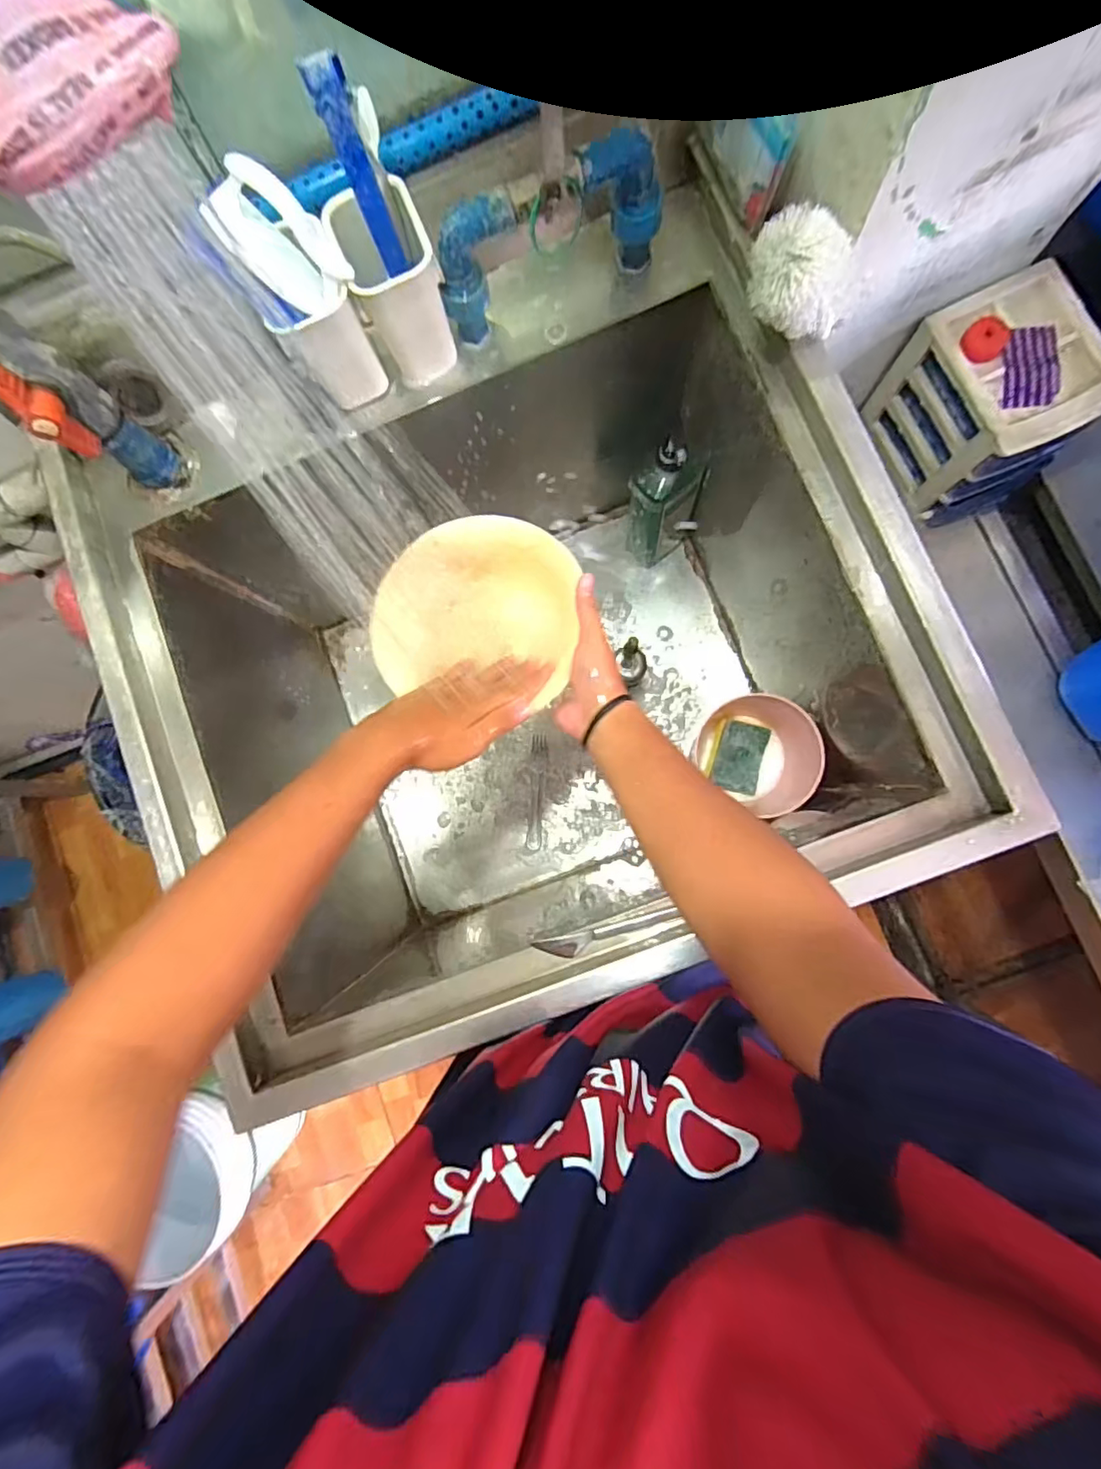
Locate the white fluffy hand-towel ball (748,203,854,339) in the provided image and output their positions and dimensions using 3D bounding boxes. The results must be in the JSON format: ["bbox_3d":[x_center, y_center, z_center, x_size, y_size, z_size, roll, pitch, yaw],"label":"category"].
[{"bbox_3d":[0.198,-0.362,0.450,0.077,0.064,0.065,-5,85,5],"label":"white fluffy hand-towel ball"}]

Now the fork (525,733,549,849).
[{"bbox_3d":[-0.022,0.090,0.885,0.026,0.009,0.175,5,86,5],"label":"fork"}]

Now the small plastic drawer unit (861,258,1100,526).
[{"bbox_3d":[0.477,-0.360,0.626,0.142,0.145,0.176,-25,84,3],"label":"small plastic drawer unit"}]

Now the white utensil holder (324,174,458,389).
[{"bbox_3d":[-0.129,-0.384,0.501,0.073,0.114,0.081,-21,84,3],"label":"white utensil holder"}]

